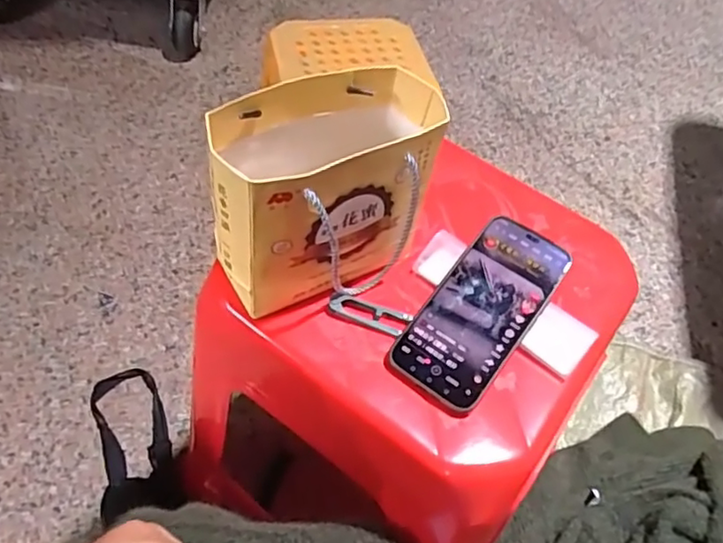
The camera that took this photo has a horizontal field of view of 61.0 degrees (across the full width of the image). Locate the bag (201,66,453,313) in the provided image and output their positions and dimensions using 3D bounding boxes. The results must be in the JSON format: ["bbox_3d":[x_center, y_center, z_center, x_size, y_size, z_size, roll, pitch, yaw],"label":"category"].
[{"bbox_3d":[-0.026,-0.059,0.471,0.175,0.149,0.088,-22,59,-22],"label":"bag"}]

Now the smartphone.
[{"bbox_3d":[0.096,0.030,0.485,0.075,0.009,0.160,34,72,19],"label":"smartphone"}]

